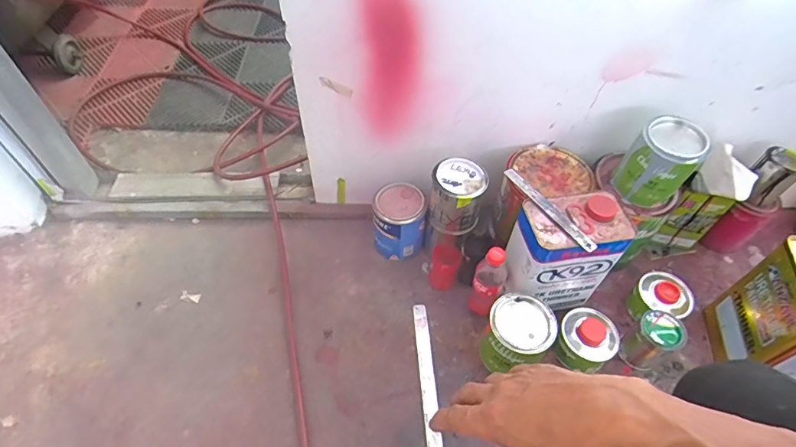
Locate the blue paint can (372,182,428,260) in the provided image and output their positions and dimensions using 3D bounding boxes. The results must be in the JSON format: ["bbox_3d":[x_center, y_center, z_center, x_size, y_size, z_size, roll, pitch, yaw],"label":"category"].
[{"bbox_3d":[0.002,0.001,0.929,0.104,0.132,0.096,-1,51,-2],"label":"blue paint can"}]

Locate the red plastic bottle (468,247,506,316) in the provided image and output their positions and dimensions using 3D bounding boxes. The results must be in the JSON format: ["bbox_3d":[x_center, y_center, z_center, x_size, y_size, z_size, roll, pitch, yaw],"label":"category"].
[{"bbox_3d":[0.162,0.106,0.816,0.054,0.184,0.052,1,51,-1],"label":"red plastic bottle"}]

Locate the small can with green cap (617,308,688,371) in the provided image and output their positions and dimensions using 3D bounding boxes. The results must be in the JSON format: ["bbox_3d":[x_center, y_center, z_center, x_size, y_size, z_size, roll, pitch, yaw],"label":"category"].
[{"bbox_3d":[0.446,0.208,0.801,0.079,0.090,0.074,-31,58,-24],"label":"small can with green cap"}]

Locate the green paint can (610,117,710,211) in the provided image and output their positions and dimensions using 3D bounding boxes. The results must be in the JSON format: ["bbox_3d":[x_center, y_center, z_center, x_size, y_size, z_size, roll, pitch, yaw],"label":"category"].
[{"bbox_3d":[0.453,-0.109,0.787,0.105,0.128,0.104,1,53,-1],"label":"green paint can"}]

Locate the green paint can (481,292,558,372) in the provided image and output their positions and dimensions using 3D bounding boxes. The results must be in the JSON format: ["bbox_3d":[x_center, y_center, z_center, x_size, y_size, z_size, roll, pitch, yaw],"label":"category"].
[{"bbox_3d":[0.200,0.200,0.782,0.102,0.138,0.095,1,51,-1],"label":"green paint can"}]

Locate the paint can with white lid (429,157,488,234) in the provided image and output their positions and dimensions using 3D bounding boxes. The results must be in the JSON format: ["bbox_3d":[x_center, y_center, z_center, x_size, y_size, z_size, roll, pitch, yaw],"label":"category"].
[{"bbox_3d":[0.109,-0.048,0.849,0.095,0.107,0.095,1,53,-1],"label":"paint can with white lid"}]

